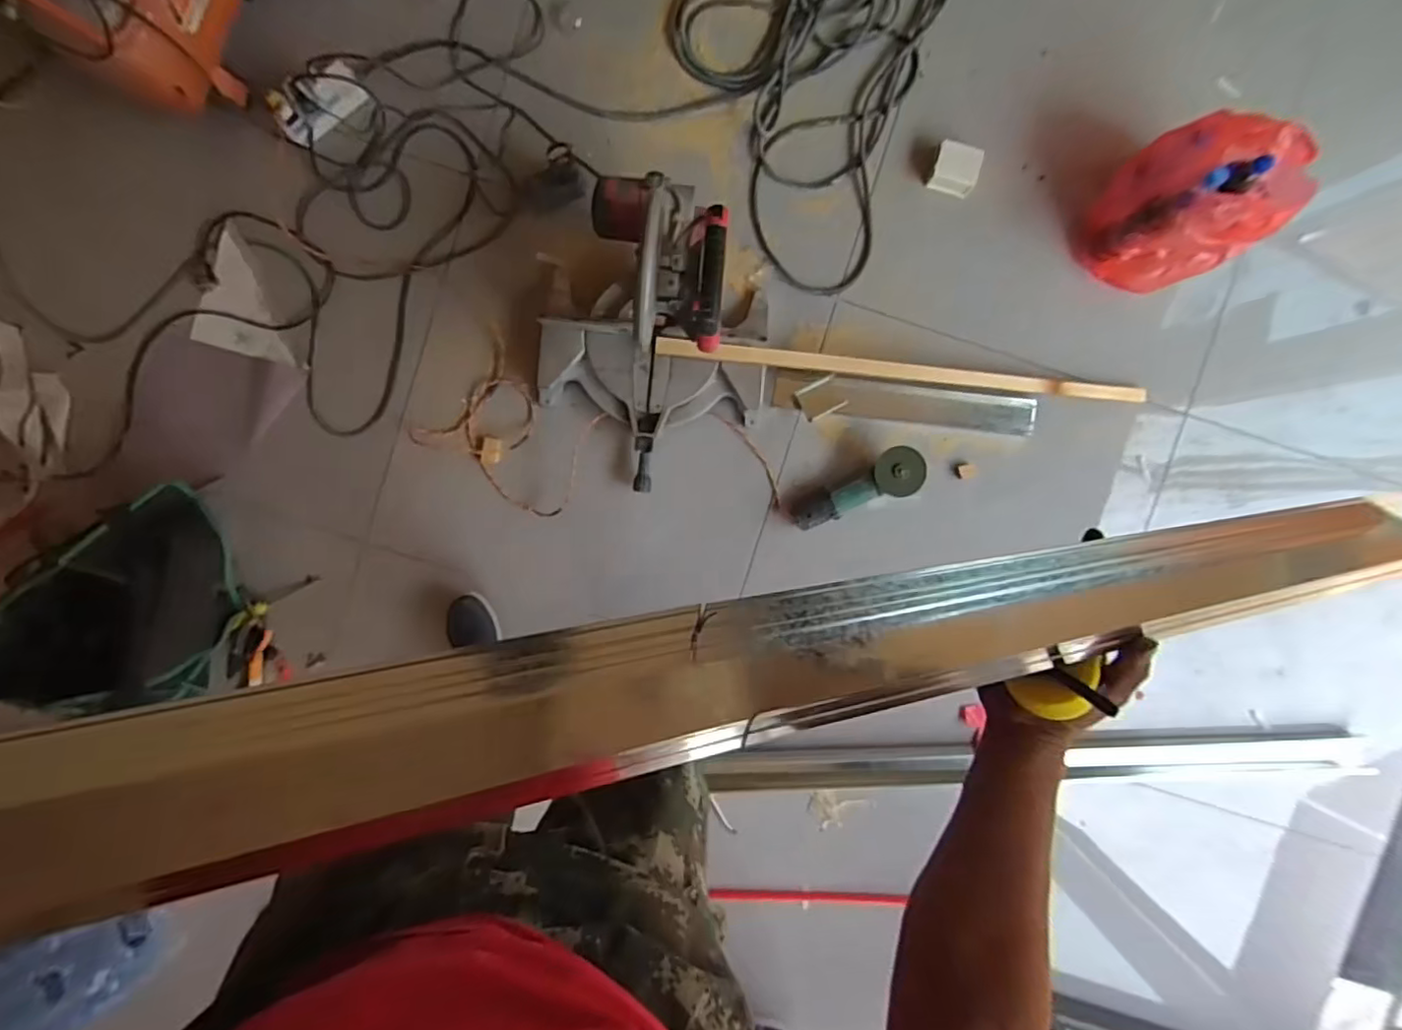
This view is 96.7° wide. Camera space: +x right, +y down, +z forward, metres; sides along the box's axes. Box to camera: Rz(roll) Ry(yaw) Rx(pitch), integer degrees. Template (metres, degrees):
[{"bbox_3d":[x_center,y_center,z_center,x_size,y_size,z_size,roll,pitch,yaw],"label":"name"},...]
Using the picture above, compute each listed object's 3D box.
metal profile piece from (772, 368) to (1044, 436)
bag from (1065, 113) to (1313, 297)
[{"bbox_3d":[0.429,-0.229,1.293,0.567,0.052,0.091,6,92,-3],"label":"metal profile piece"},{"bbox_3d":[0.902,-0.554,1.163,0.272,0.286,0.199,26,91,-3],"label":"bag"}]

